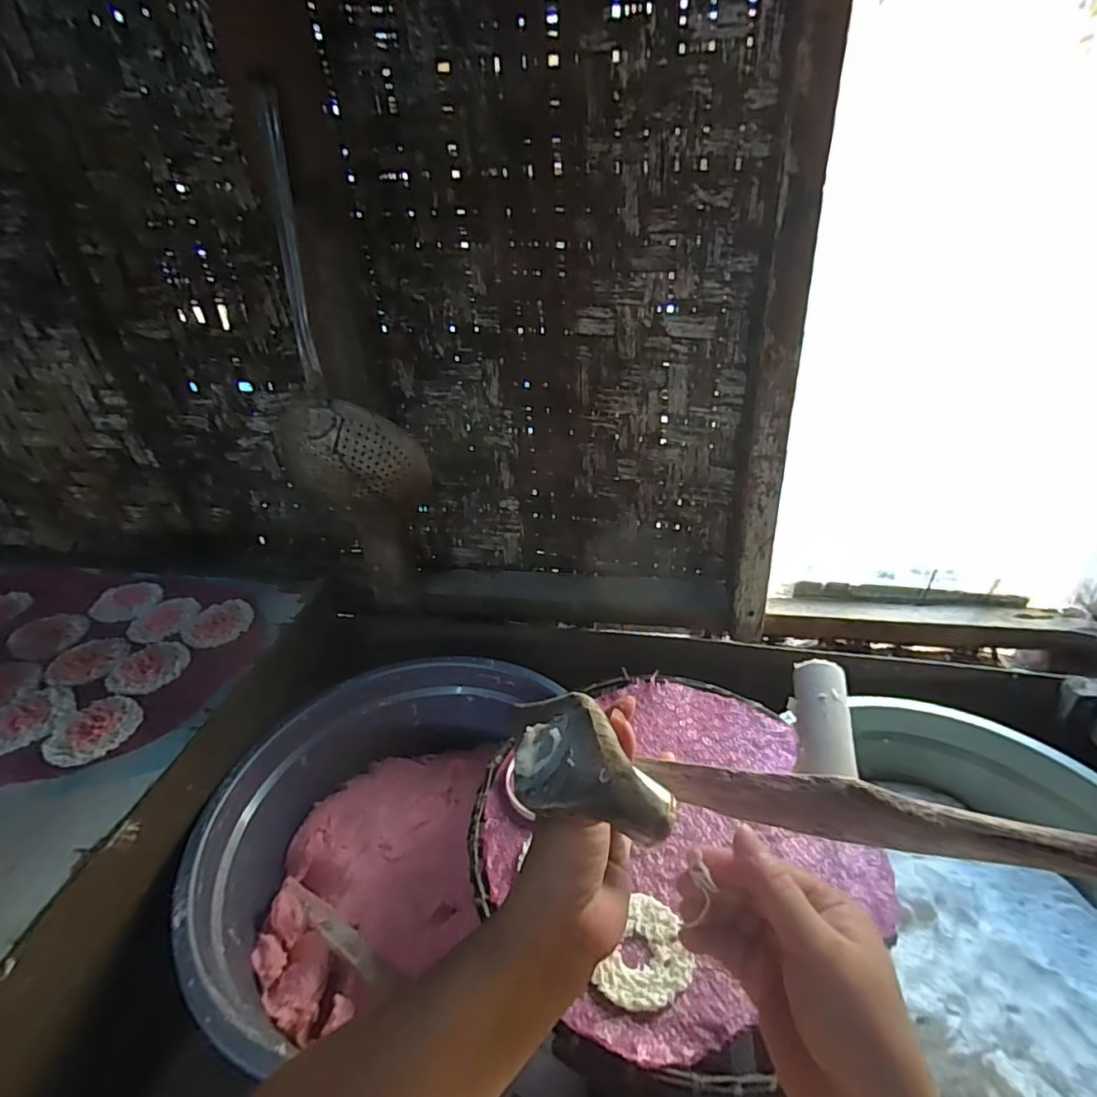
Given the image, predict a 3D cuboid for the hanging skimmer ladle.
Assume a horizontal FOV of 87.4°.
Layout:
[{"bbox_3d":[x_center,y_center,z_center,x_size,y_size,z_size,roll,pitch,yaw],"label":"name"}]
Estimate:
[{"bbox_3d":[-0.239,-0.216,0.622,0.165,0.405,0.049,-5,32,-3],"label":"hanging skimmer ladle"}]

